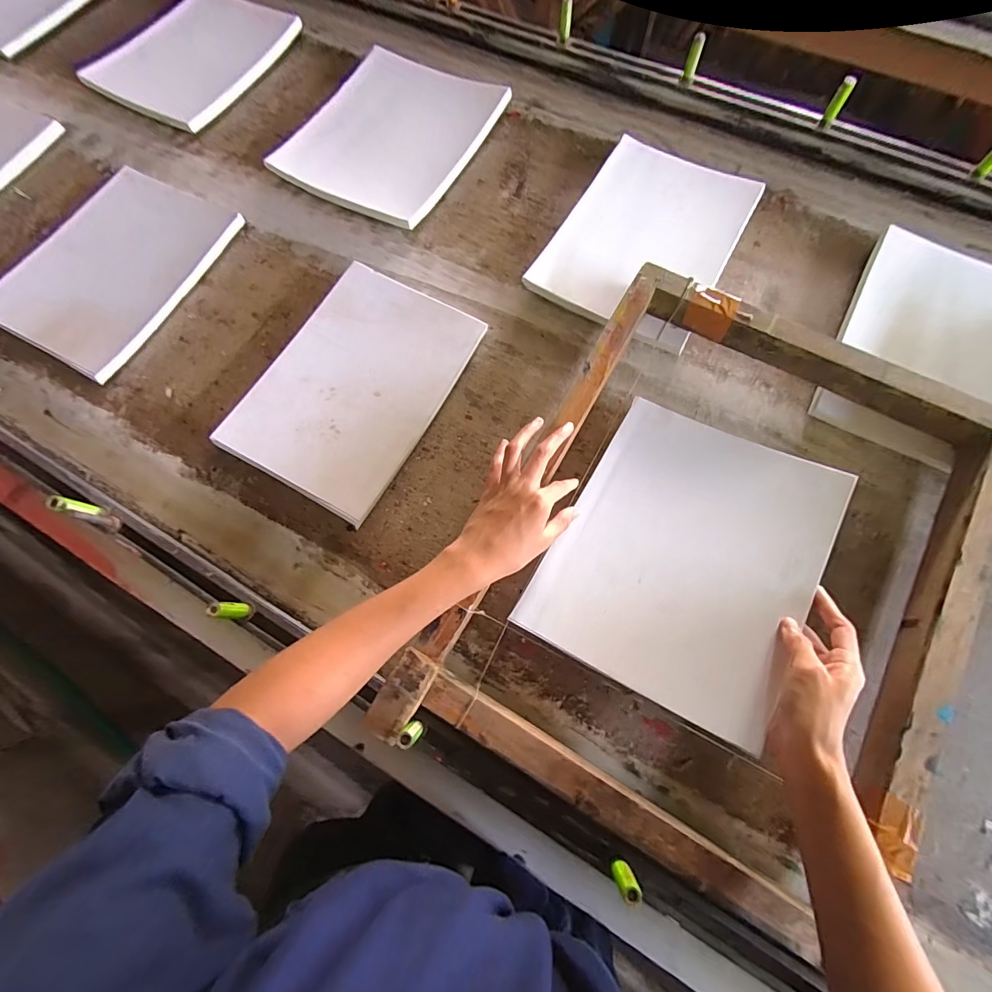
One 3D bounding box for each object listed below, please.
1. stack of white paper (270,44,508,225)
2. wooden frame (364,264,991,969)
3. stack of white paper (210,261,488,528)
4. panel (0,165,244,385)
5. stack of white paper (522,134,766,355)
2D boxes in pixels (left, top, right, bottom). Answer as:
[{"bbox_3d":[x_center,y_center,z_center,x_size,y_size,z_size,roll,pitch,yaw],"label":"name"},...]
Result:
[{"bbox_3d":[-0.149,-0.506,0.614,0.234,0.031,0.279,27,75,10],"label":"stack of white paper"},{"bbox_3d":[0.203,0.060,0.405,0.393,0.056,0.520,29,75,10],"label":"wooden frame"},{"bbox_3d":[-0.158,-0.125,0.494,0.192,0.024,0.267,28,75,10],"label":"stack of white paper"},{"bbox_3d":[-0.482,-0.295,0.552,0.221,0.022,0.272,27,75,10],"label":"panel"},{"bbox_3d":[0.188,-0.321,0.541,0.197,0.013,0.262,29,79,6],"label":"stack of white paper"}]

